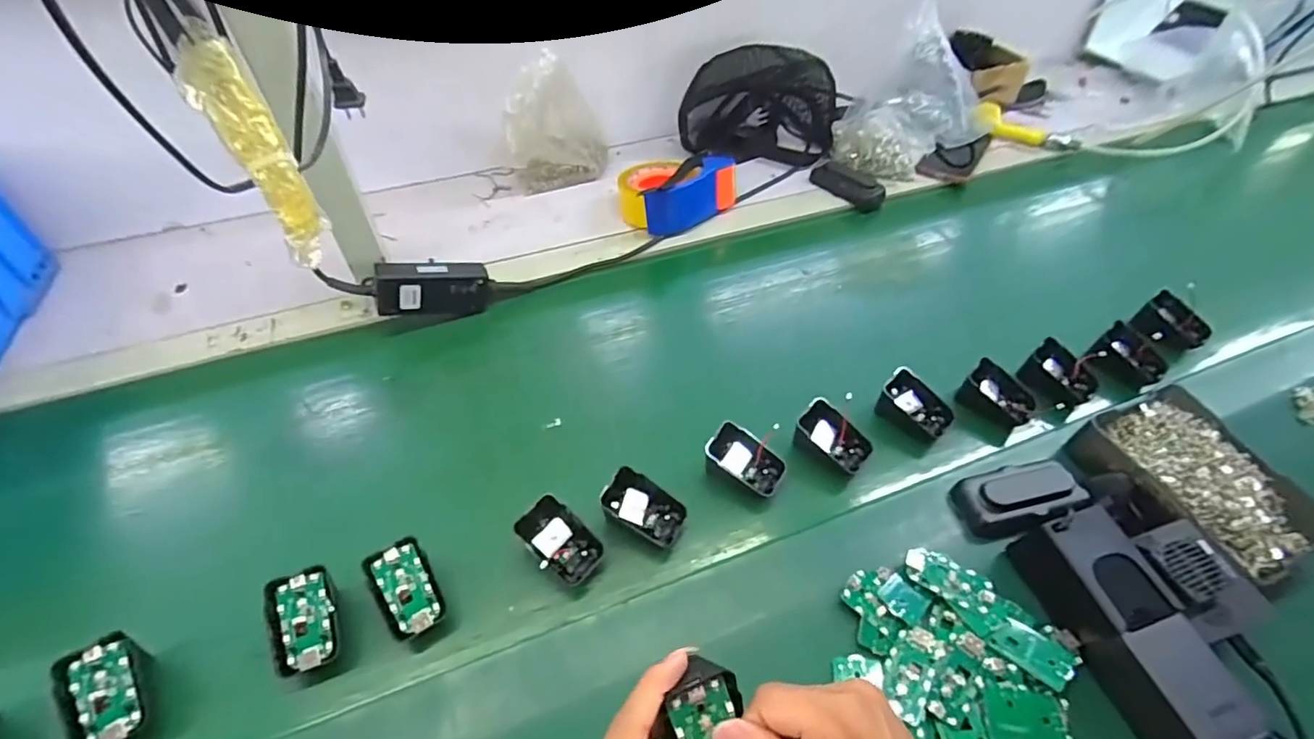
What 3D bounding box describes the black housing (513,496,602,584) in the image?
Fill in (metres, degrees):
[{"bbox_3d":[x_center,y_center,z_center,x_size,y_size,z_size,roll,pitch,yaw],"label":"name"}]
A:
[{"bbox_3d":[-0.077,0.139,0.464,0.063,0.039,0.046,31,56,26],"label":"black housing"}]

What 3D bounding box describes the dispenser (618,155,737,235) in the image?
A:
[{"bbox_3d":[0.022,-0.249,0.788,0.146,0.065,0.106,-22,51,-17],"label":"dispenser"}]

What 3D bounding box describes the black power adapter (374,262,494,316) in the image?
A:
[{"bbox_3d":[-0.245,-0.090,0.639,0.119,0.052,0.029,-6,45,-31],"label":"black power adapter"}]

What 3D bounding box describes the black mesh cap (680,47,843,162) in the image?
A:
[{"bbox_3d":[0.161,-0.421,0.893,0.228,0.144,0.152,5,53,11],"label":"black mesh cap"}]

